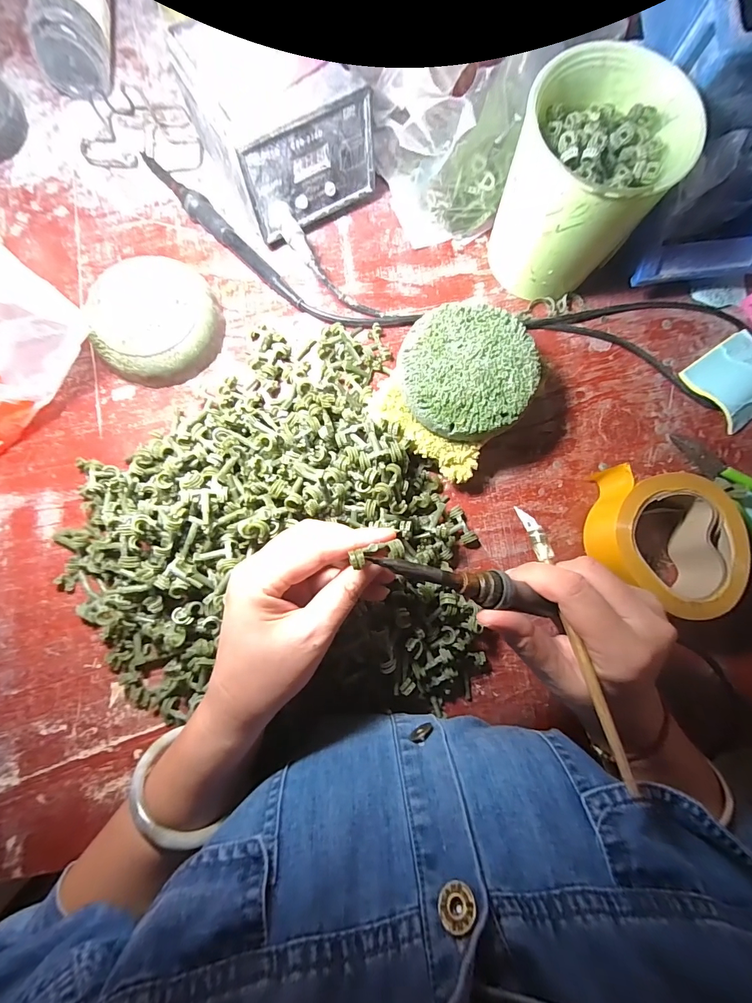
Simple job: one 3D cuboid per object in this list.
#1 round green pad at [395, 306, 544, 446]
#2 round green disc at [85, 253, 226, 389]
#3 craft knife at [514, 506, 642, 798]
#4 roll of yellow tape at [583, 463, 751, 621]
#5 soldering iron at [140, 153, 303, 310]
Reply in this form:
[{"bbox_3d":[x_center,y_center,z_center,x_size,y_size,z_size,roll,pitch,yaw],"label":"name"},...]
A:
[{"bbox_3d":[0.070,-0.100,0.296,0.102,0.017,0.101,0,82,-1],"label":"round green pad"},{"bbox_3d":[-0.186,-0.152,0.334,0.101,0.038,0.101,0,82,-1],"label":"round green disc"},{"bbox_3d":[0.110,0.071,0.224,0.008,0.012,0.156,-7,63,-2],"label":"craft knife"},{"bbox_3d":[0.227,0.032,0.313,0.105,0.048,0.100,0,82,-1],"label":"roll of yellow tape"},{"bbox_3d":[-0.143,-0.248,0.358,0.017,0.022,0.207,-45,85,-7],"label":"soldering iron"}]

